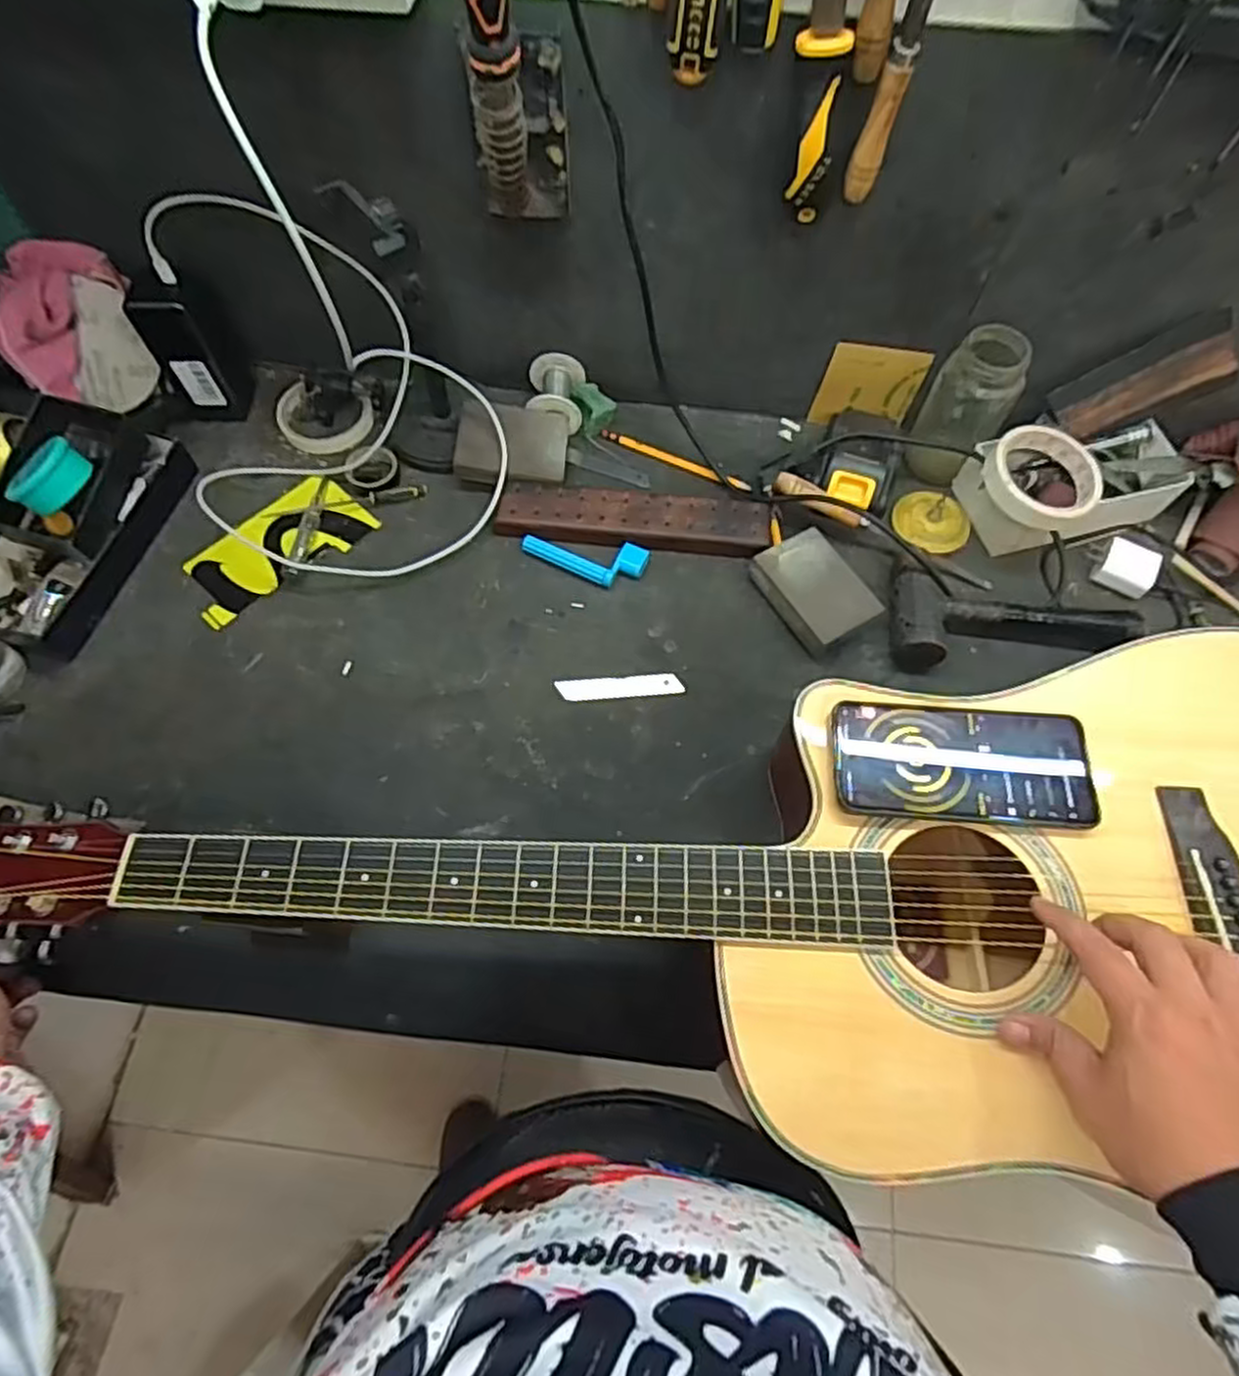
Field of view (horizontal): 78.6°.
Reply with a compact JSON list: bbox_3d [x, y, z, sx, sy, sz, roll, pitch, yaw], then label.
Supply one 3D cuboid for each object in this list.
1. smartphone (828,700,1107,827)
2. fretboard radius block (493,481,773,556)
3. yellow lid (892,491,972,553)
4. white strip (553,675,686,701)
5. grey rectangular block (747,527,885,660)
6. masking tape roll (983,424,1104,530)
[{"bbox_3d":[0.222,0.048,0.487,0.162,0.007,0.076,4,65,1],"label":"smartphone"},{"bbox_3d":[0.015,-0.156,0.696,0.246,0.017,0.060,6,65,2],"label":"fretboard radius block"},{"bbox_3d":[0.294,-0.154,0.706,0.071,0.019,0.072,13,65,5],"label":"yellow lid"},{"bbox_3d":[0.001,0.000,0.642,0.104,0.007,0.022,-4,65,-3],"label":"white strip"},{"bbox_3d":[0.170,-0.087,0.662,0.073,0.031,0.103,-30,69,-14],"label":"grey rectangular block"},{"bbox_3d":[0.364,-0.182,0.649,0.089,0.024,0.096,0,65,-1],"label":"masking tape roll"}]

